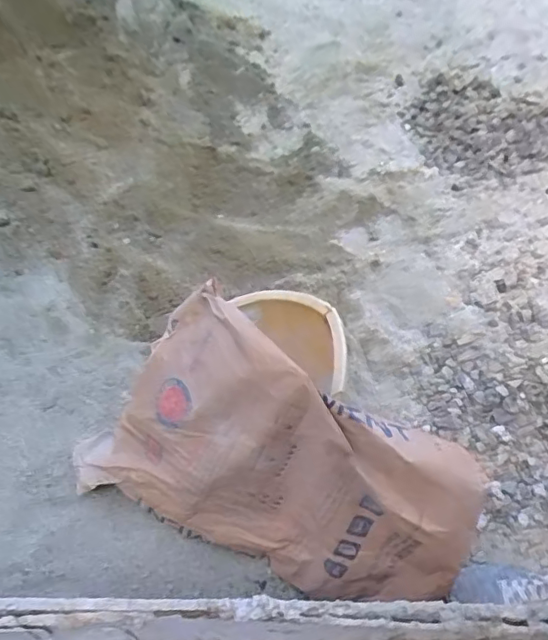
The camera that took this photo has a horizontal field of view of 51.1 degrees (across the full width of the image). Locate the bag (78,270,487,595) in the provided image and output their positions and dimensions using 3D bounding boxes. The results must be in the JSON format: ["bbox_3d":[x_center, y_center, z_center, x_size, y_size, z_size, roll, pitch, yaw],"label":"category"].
[{"bbox_3d":[-0.009,0.220,0.919,0.632,0.414,0.123,27,30,15],"label":"bag"}]

